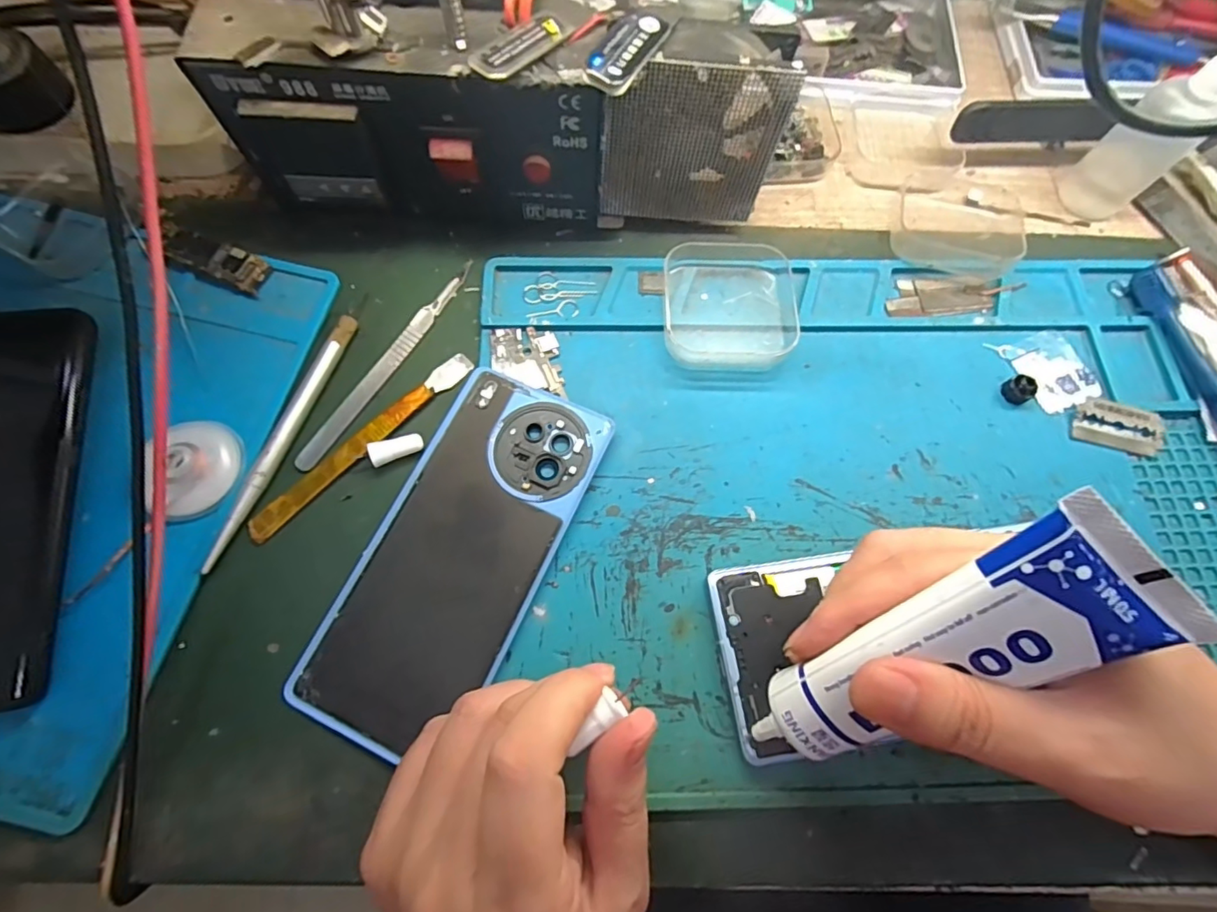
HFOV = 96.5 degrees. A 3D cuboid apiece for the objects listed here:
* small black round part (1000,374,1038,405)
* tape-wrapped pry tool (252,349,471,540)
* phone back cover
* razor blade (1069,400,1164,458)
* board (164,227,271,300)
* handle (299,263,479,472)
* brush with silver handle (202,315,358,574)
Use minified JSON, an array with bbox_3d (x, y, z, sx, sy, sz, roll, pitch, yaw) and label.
[{"bbox_3d":[0.197,-0.032,0.260,0.010,0.011,0.013,-28,75,-10],"label":"small black round part"},{"bbox_3d":[-0.111,-0.007,0.249,0.012,0.006,0.119,43,76,11],"label":"tape-wrapped pry tool"},{"bbox_3d":[-0.063,0.039,0.232,0.074,0.005,0.160,25,73,6],"label":"phone back cover"},{"bbox_3d":[0.244,-0.015,0.258,0.041,0.005,0.025,10,72,1],"label":"razor blade"},{"bbox_3d":[-0.197,-0.098,0.271,0.054,0.007,0.021,21,73,5],"label":"board"},{"bbox_3d":[-0.106,-0.047,0.263,0.012,0.005,0.127,30,74,7],"label":"handle"},{"bbox_3d":[-0.145,-0.010,0.244,0.009,0.007,0.125,18,73,4],"label":"brush with silver handle"}]

